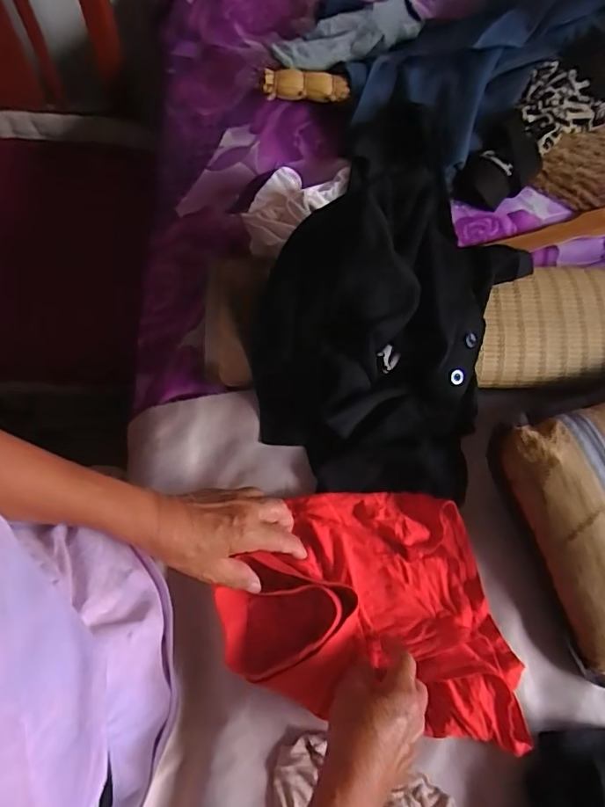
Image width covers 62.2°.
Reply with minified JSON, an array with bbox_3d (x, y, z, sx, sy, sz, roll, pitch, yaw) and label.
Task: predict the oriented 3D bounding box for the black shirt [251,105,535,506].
[{"bbox_3d":[0.074,-0.057,0.449,0.228,0.149,0.278,12,73,2],"label":"black shirt"}]

